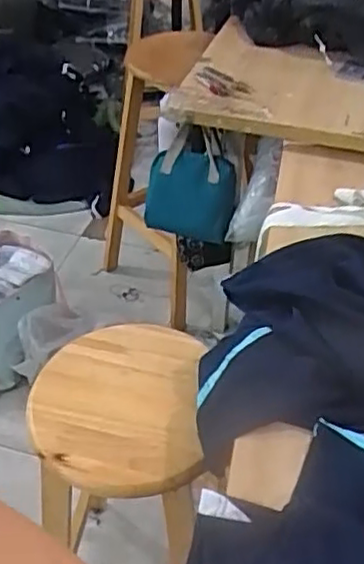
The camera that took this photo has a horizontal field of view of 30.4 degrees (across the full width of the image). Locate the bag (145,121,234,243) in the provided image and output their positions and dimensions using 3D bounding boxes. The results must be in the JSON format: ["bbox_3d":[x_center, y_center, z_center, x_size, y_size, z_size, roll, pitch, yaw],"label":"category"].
[{"bbox_3d":[0.014,-0.204,1.416,0.201,0.261,0.057,11,43,12],"label":"bag"}]

